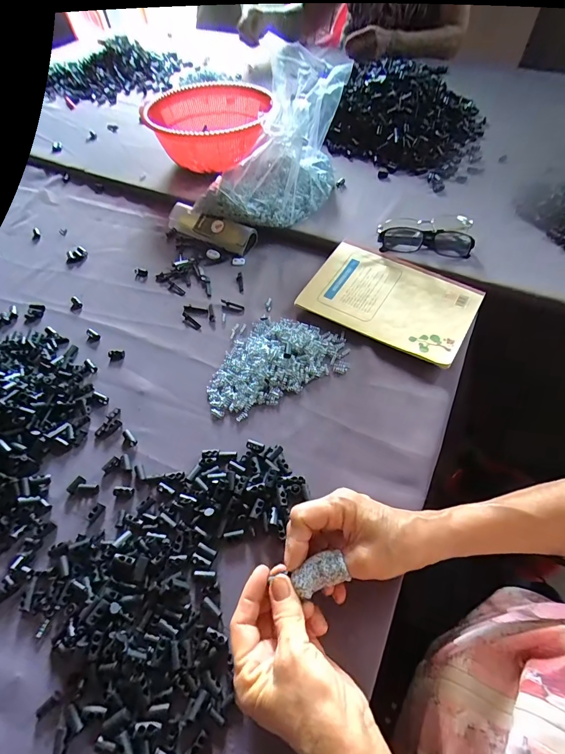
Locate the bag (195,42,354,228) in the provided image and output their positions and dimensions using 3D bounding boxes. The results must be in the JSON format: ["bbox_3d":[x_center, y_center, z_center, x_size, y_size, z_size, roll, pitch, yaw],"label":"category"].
[{"bbox_3d":[-0.020,-0.336,0.545,0.168,0.187,0.166,16,58,15],"label":"bag"}]

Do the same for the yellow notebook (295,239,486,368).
[{"bbox_3d":[0.140,-0.105,0.475,0.199,0.013,0.143,28,63,19],"label":"yellow notebook"}]

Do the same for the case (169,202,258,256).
[{"bbox_3d":[-0.115,-0.236,0.581,0.160,0.027,0.040,28,61,21],"label":"case"}]

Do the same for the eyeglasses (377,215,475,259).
[{"bbox_3d":[0.201,-0.201,0.521,0.125,0.025,0.067,-1,55,3],"label":"eyeglasses"}]

